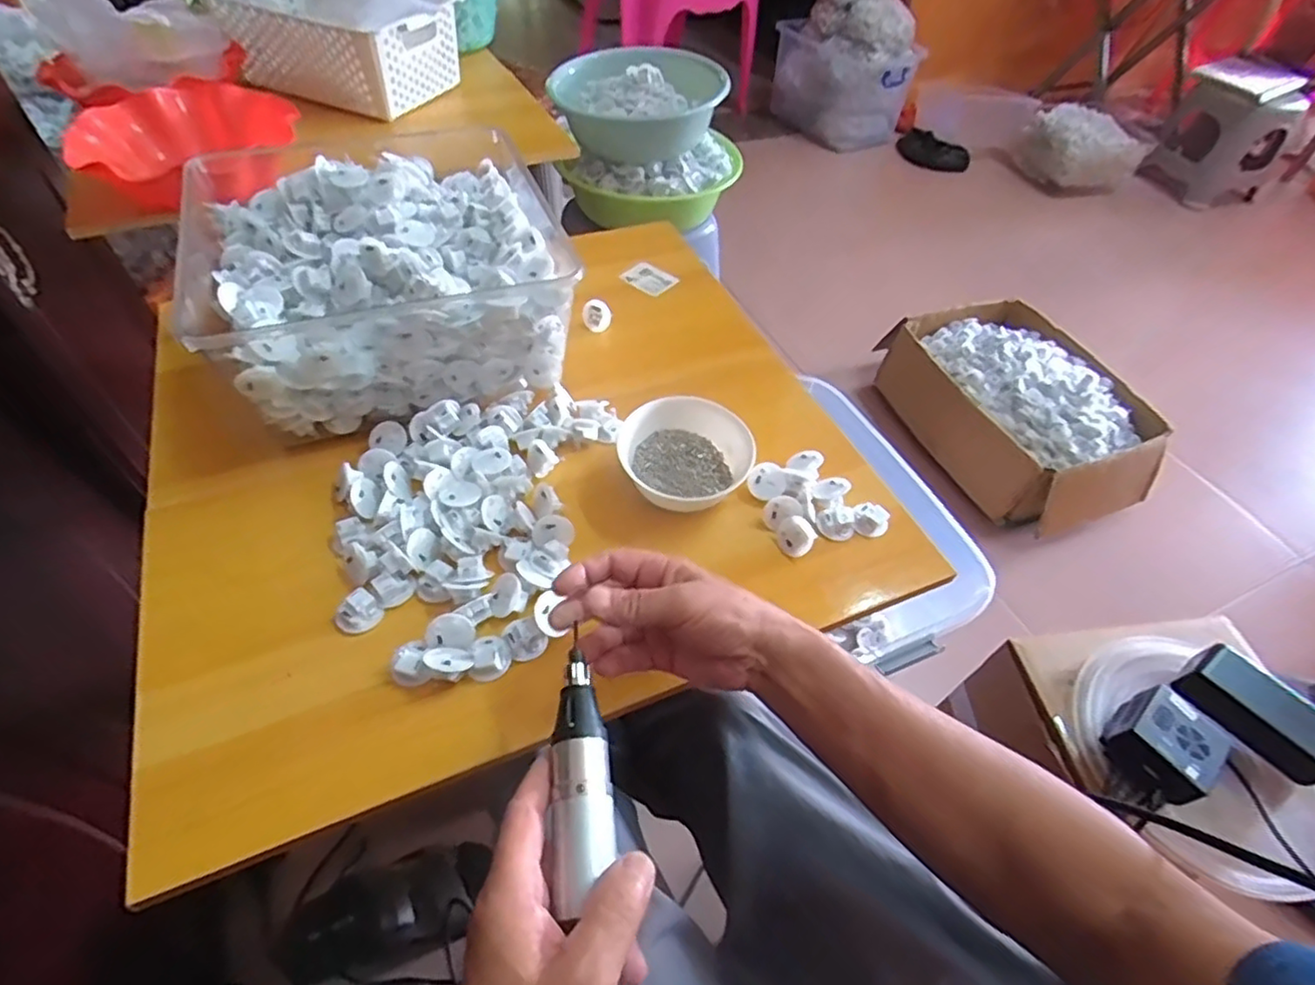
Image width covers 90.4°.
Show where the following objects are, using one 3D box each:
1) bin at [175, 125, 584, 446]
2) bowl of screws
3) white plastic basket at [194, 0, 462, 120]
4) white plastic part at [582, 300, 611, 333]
[{"bbox_3d":[-0.267,-0.227,0.646,0.310,0.126,0.335,-12,53,-14],"label":"bin"},{"bbox_3d":[0.027,-0.028,0.584,0.112,0.054,0.119,3,50,-3],"label":"bowl of screws"},{"bbox_3d":[-0.450,-0.640,0.932,0.280,0.107,0.180,20,52,11],"label":"white plastic basket"},{"bbox_3d":[-0.066,-0.200,0.733,0.034,0.035,0.016,54,37,-8],"label":"white plastic part"}]

